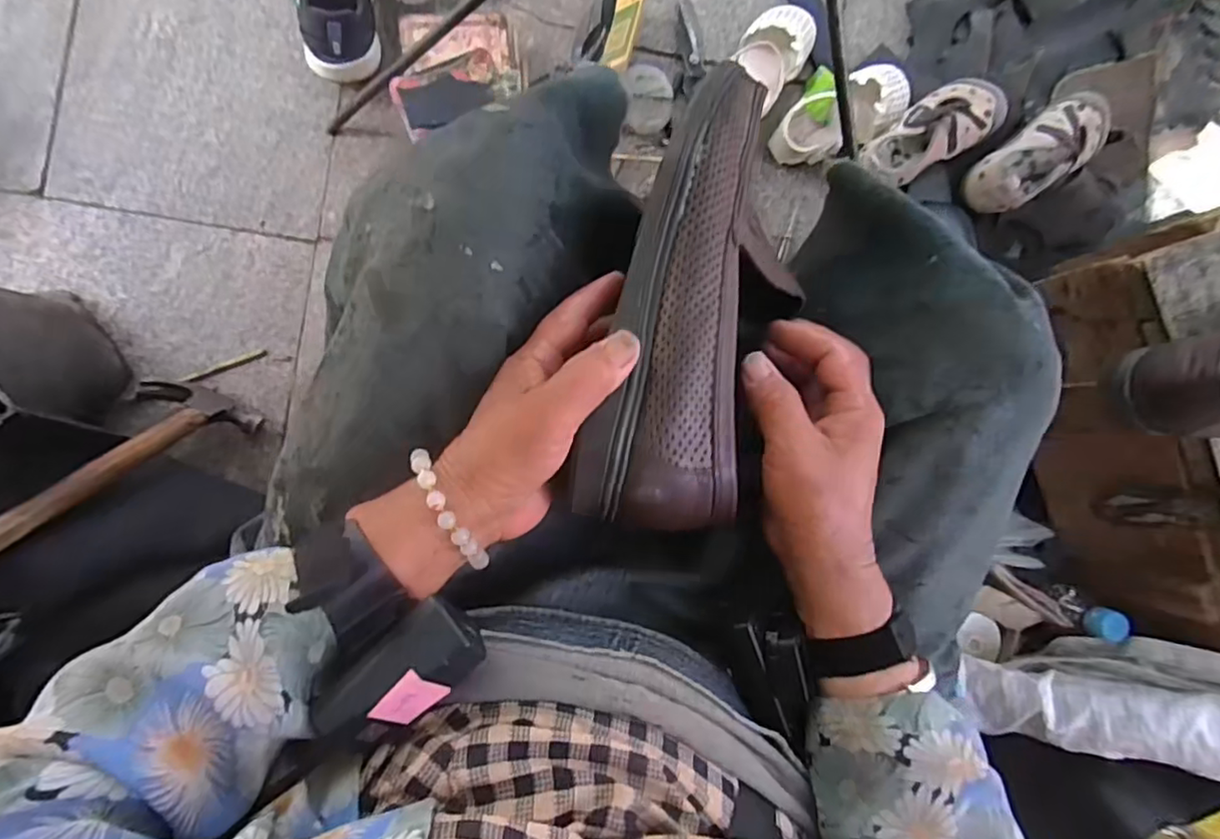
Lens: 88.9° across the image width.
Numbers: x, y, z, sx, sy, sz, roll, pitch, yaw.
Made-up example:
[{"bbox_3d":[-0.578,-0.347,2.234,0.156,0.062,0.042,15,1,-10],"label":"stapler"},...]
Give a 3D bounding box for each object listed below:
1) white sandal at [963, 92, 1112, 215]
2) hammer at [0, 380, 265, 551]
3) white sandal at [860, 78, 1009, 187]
[{"bbox_3d":[0.504,-0.312,0.738,0.168,0.058,0.081,-32,93,-6],"label":"white sandal"},{"bbox_3d":[-0.458,0.034,0.580,0.113,0.275,0.028,25,116,-6],"label":"hammer"},{"bbox_3d":[0.376,-0.338,0.736,0.175,0.053,0.079,-31,93,6],"label":"white sandal"}]

